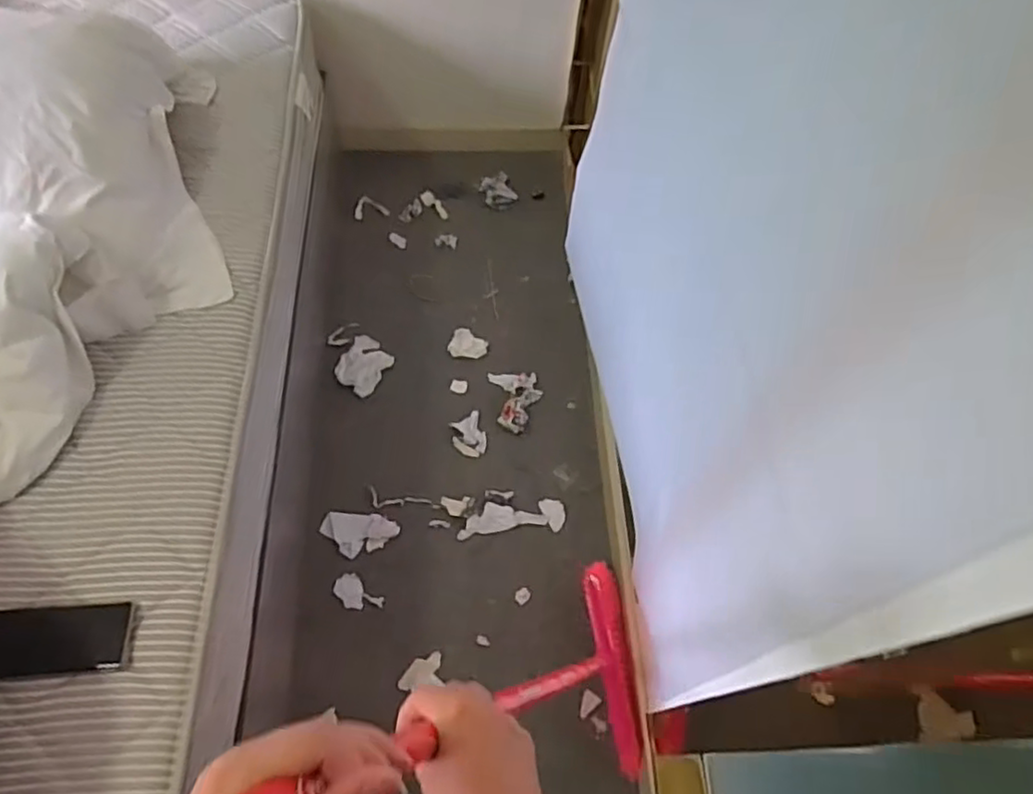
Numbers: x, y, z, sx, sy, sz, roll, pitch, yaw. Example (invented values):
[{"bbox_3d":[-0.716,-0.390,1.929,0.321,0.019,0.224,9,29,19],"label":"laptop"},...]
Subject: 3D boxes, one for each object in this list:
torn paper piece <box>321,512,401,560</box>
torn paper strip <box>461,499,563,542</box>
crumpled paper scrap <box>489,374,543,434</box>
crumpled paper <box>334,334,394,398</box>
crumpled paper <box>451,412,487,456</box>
[{"bbox_3d":[-0.290,0.255,1.231,0.136,0.011,0.078,5,62,-1],"label":"torn paper piece"},{"bbox_3d":[-0.008,0.230,1.262,0.199,0.008,0.061,-3,62,-5],"label":"torn paper strip"},{"bbox_3d":[0.004,0.006,1.376,0.097,0.026,0.140,-7,63,-7],"label":"crumpled paper scrap"},{"bbox_3d":[-0.322,-0.070,1.402,0.102,0.013,0.131,26,63,10],"label":"crumpled paper"},{"bbox_3d":[-0.095,0.077,1.338,0.066,0.007,0.092,-16,64,-12],"label":"crumpled paper"}]

